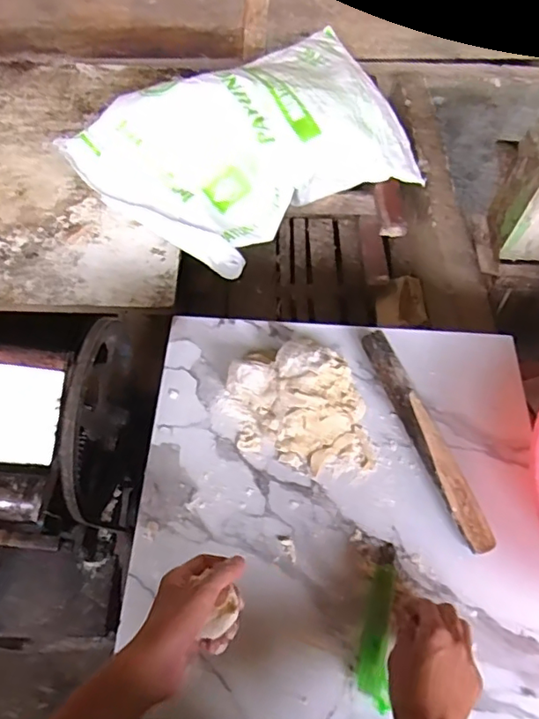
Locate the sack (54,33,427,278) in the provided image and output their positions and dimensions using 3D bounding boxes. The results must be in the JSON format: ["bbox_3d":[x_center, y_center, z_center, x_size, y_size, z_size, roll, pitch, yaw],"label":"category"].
[{"bbox_3d":[-0.022,-0.446,1.163,0.680,0.198,0.419,-33,66,-17],"label":"sack"}]

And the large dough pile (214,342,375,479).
[{"bbox_3d":[0.042,0.053,0.710,0.211,0.065,0.155,19,59,8],"label":"large dough pile"}]

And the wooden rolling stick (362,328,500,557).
[{"bbox_3d":[0.193,0.090,0.700,0.031,0.023,0.300,-18,62,-10],"label":"wooden rolling stick"}]

